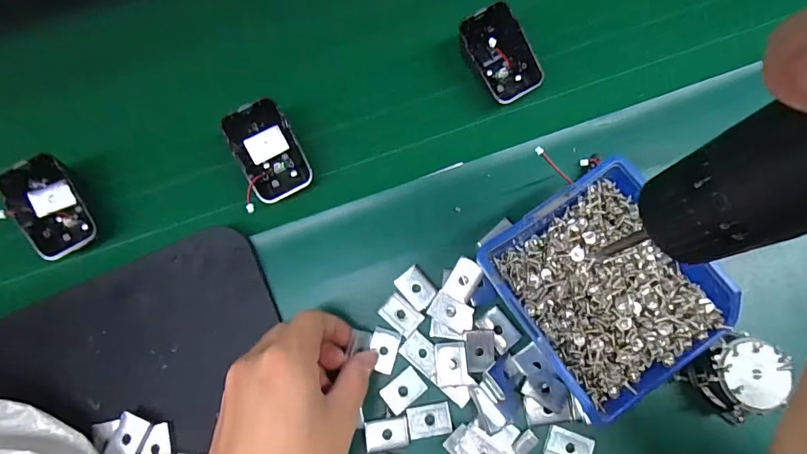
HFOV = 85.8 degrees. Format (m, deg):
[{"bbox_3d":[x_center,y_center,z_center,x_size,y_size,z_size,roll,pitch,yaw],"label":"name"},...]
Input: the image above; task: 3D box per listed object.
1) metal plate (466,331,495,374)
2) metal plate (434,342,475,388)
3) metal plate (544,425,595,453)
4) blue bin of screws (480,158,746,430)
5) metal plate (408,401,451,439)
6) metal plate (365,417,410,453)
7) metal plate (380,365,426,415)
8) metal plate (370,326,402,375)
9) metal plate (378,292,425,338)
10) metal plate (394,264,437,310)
[{"bbox_3d":[0.052,0.083,0.291,0.020,0.004,0.027,-3,77,-1],"label":"metal plate"},{"bbox_3d":[0.033,0.092,0.290,0.022,0.004,0.028,-4,77,-1],"label":"metal plate"},{"bbox_3d":[0.107,0.142,0.279,0.030,0.005,0.020,20,78,4],"label":"metal plate"},{"bbox_3d":[0.121,0.040,0.277,0.114,0.057,0.123,-36,80,-7],"label":"blue bin of screws"},{"bbox_3d":[0.017,0.127,0.283,0.028,0.004,0.020,-9,77,-2],"label":"metal plate"},{"bbox_3d":[-0.011,0.135,0.282,0.028,0.004,0.019,-10,77,-2],"label":"metal plate"},{"bbox_3d":[0.000,0.108,0.287,0.027,0.004,0.019,-39,80,-8],"label":"metal plate"},{"bbox_3d":[-0.014,0.084,0.294,0.019,0.004,0.028,16,78,4],"label":"metal plate"},{"bbox_3d":[-0.001,0.061,0.300,0.027,0.004,0.019,40,80,8],"label":"metal plate"},{"bbox_3d":[0.009,0.043,0.306,0.020,0.006,0.027,-40,80,-8],"label":"metal plate"}]

